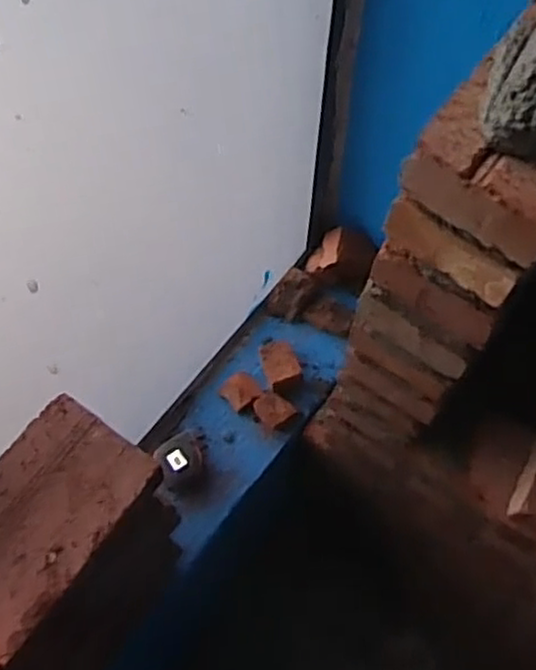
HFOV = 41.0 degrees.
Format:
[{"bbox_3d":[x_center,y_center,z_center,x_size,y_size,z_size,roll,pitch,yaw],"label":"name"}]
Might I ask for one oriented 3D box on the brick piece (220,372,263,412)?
[{"bbox_3d":[-0.039,0.080,1.039,0.049,0.020,0.053,-36,70,-16],"label":"brick piece"}]

